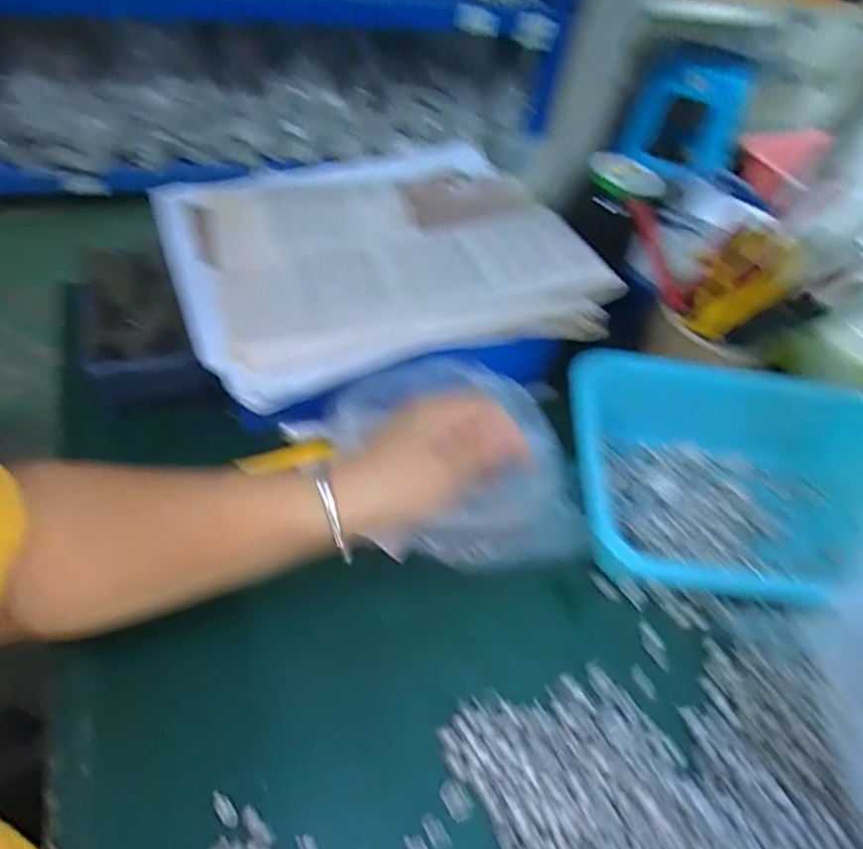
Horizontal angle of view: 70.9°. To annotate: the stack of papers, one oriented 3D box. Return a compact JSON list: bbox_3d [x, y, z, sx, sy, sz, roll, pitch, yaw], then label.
[{"bbox_3d":[-0.045,-0.140,0.491,0.307,0.053,0.251,-12,54,-19],"label":"stack of papers"}]

